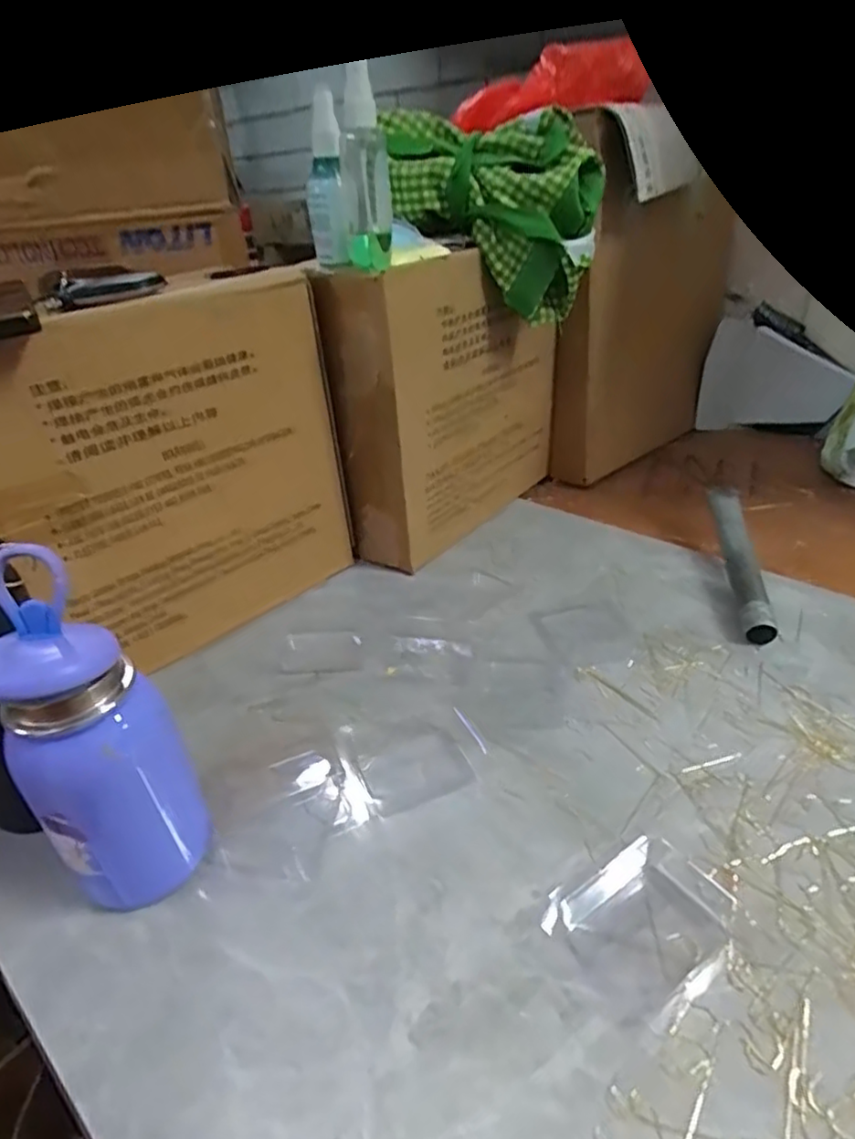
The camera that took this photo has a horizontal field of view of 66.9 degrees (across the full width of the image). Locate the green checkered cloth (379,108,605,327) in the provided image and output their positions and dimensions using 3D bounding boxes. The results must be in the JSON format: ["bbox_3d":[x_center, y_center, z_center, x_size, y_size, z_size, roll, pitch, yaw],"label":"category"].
[{"bbox_3d":[0.057,-0.308,0.568,0.175,0.155,0.086,-1,32,5],"label":"green checkered cloth"}]

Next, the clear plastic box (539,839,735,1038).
[{"bbox_3d":[0.114,0.175,0.326,0.089,0.021,0.070,-22,36,-26],"label":"clear plastic box"}]

